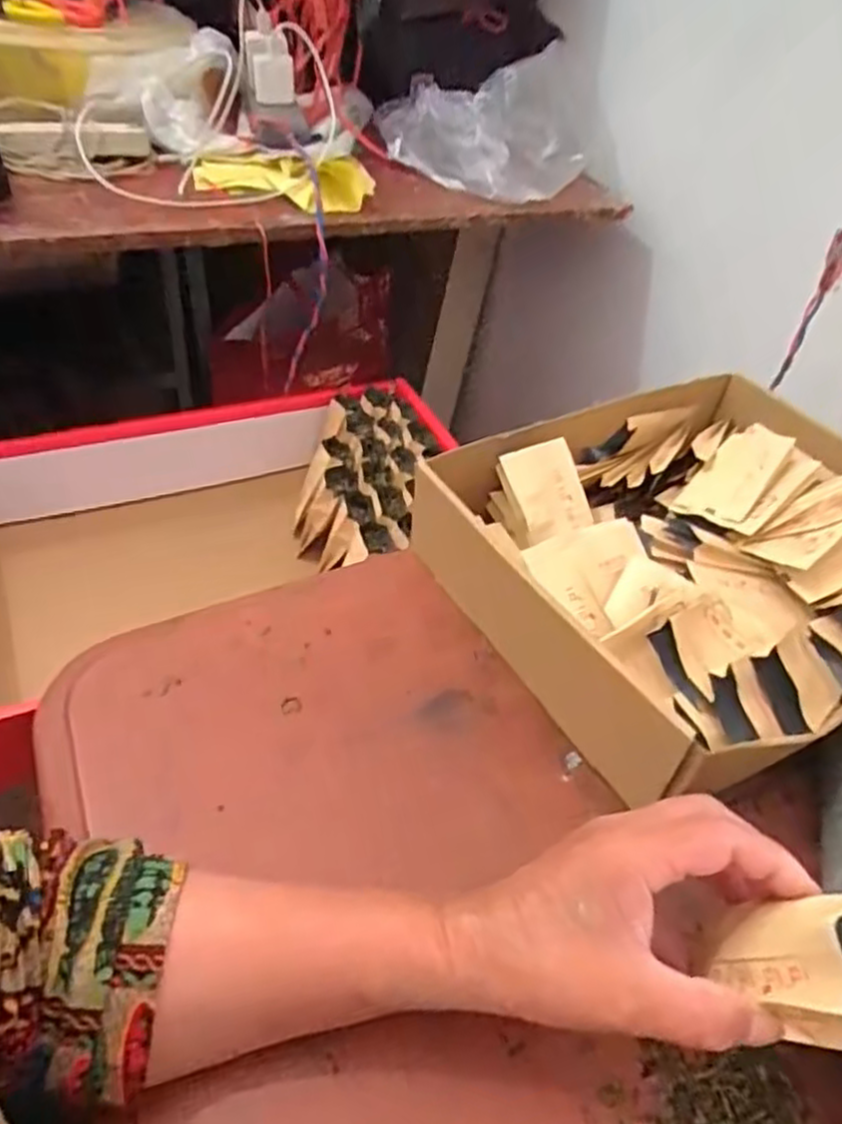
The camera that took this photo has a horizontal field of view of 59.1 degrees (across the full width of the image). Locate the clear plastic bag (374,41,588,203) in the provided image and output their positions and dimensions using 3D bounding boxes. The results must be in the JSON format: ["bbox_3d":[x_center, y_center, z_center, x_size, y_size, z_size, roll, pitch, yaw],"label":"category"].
[{"bbox_3d":[0.075,-0.498,0.851,0.192,0.135,0.170,-24,54,-28],"label":"clear plastic bag"}]

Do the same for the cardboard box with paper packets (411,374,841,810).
[{"bbox_3d":[0.201,-0.016,0.526,0.319,0.078,0.277,-22,53,-27],"label":"cardboard box with paper packets"}]

